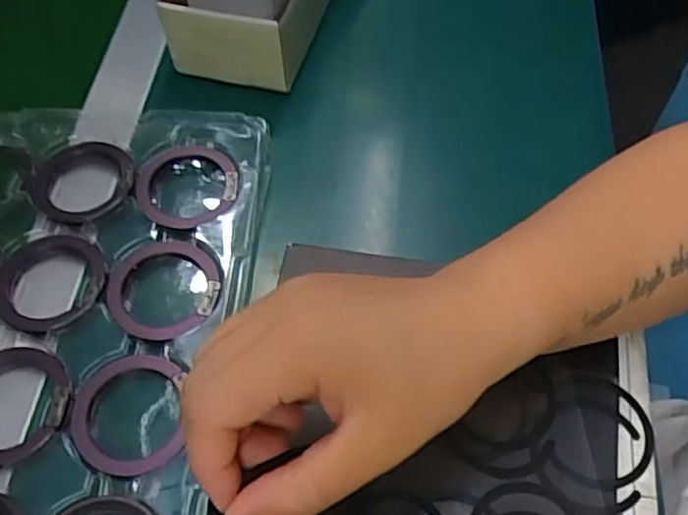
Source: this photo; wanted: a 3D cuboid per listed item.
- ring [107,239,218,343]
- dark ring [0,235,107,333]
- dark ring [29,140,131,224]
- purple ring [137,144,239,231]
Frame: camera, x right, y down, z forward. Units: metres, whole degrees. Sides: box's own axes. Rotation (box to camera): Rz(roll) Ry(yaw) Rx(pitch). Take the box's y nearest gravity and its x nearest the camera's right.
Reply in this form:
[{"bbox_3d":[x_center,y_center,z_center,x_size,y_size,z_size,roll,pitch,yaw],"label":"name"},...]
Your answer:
[{"bbox_3d":[-0.095,0.016,0.346,0.058,0.004,0.057,1,59,-1],"label":"ring"},{"bbox_3d":[-0.158,0.013,0.350,0.060,0.008,0.055,1,59,-1],"label":"dark ring"},{"bbox_3d":[-0.152,-0.044,0.382,0.058,0.011,0.054,1,59,-1],"label":"dark ring"},{"bbox_3d":[-0.091,-0.043,0.377,0.055,0.004,0.058,1,59,-1],"label":"purple ring"}]

